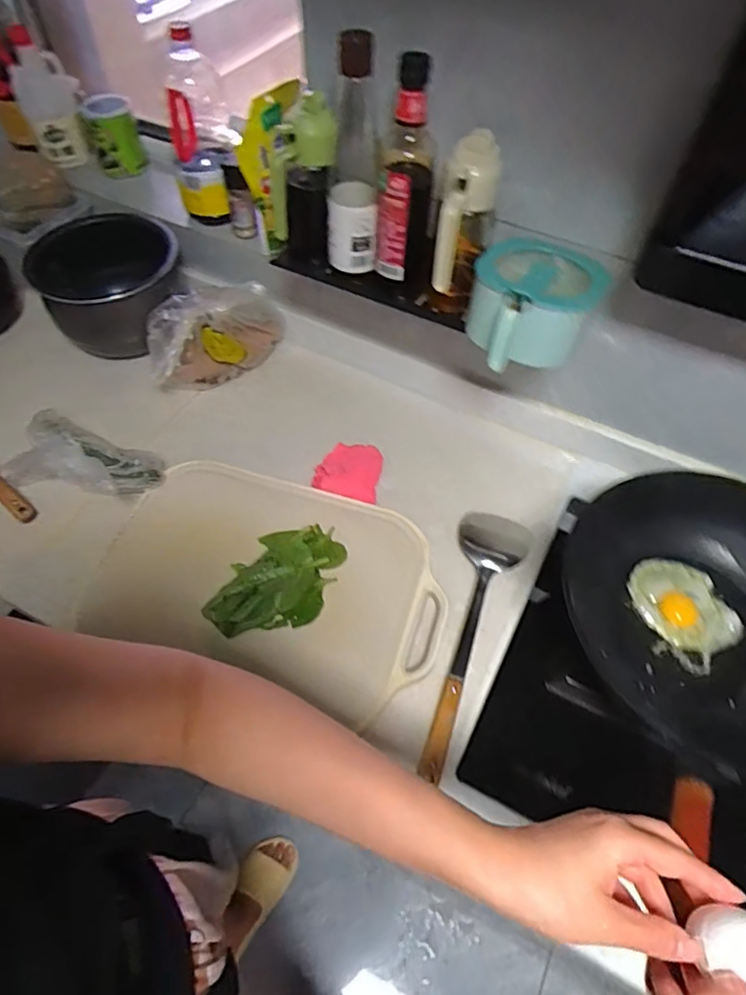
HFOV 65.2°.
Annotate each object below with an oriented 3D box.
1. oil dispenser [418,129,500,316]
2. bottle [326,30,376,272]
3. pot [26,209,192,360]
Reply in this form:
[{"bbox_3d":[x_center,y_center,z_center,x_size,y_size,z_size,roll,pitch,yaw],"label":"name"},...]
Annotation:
[{"bbox_3d":[0.097,-0.296,0.675,0.073,0.188,0.087,10,56,6],"label":"oil dispenser"},{"bbox_3d":[-0.027,-0.382,0.671,0.060,0.234,0.064,-2,56,-3],"label":"bottle"},{"bbox_3d":[-0.422,-0.339,0.971,0.236,0.135,0.250,1,56,-1],"label":"pot"}]

